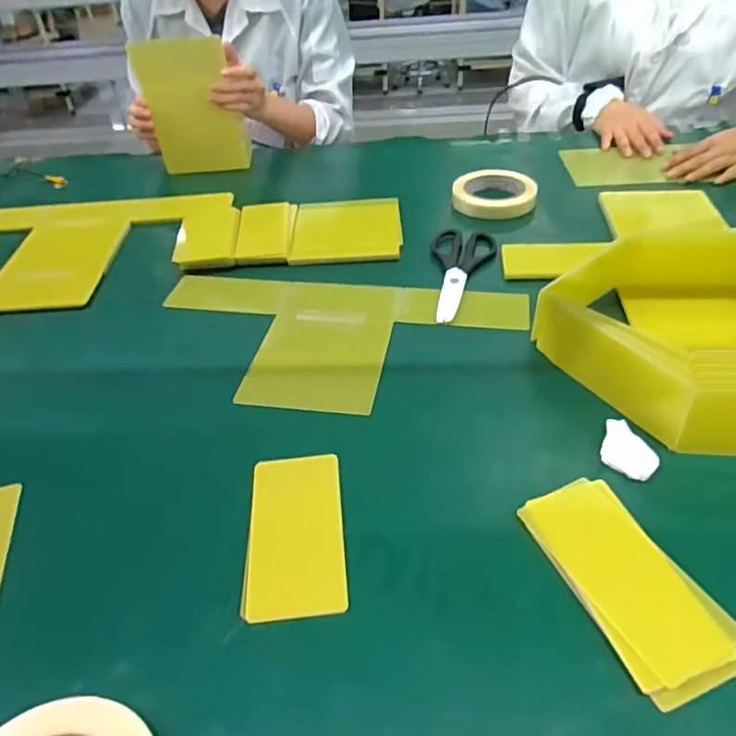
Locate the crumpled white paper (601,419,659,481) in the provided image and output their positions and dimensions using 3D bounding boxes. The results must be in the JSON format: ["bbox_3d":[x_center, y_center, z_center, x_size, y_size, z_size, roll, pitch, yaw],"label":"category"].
[{"bbox_3d":[0.212,0.064,0.473,0.041,0.014,0.052,16,44,19],"label":"crumpled white paper"}]

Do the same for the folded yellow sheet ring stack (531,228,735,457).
[{"bbox_3d":[0.333,-0.038,0.543,0.283,0.082,0.265,-31,46,-28],"label":"folded yellow sheet ring stack"}]

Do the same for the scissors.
[{"bbox_3d":[0.111,-0.112,0.694,0.076,0.018,0.183,5,41,8],"label":"scissors"}]

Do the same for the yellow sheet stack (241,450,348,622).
[{"bbox_3d":[-0.054,0.122,0.442,0.070,0.007,0.136,-4,41,-3],"label":"yellow sheet stack"}]

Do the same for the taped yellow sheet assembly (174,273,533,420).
[{"bbox_3d":[-0.037,-0.029,0.620,0.398,0.009,0.199,5,46,8],"label":"taped yellow sheet assembly"}]

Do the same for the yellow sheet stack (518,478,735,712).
[{"bbox_3d":[0.171,0.137,0.389,0.072,0.014,0.147,-16,43,-16],"label":"yellow sheet stack"}]

